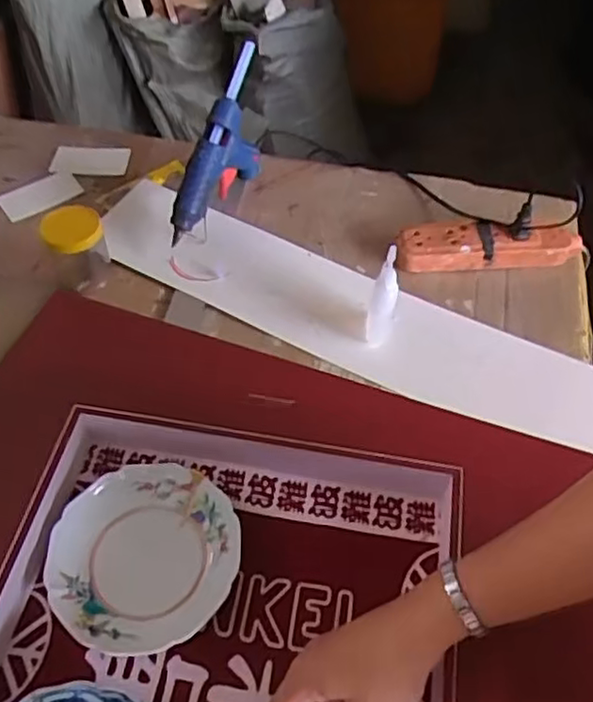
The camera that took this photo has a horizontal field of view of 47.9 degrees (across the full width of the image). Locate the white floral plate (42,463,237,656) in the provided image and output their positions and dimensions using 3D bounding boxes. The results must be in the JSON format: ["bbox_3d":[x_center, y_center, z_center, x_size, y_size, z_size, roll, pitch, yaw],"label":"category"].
[{"bbox_3d":[-0.119,0.160,0.526,0.140,0.030,0.144,0,50,0],"label":"white floral plate"}]

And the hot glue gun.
[{"bbox_3d":[-0.093,-0.222,0.754,0.035,0.159,0.178,19,53,16],"label":"hot glue gun"}]

